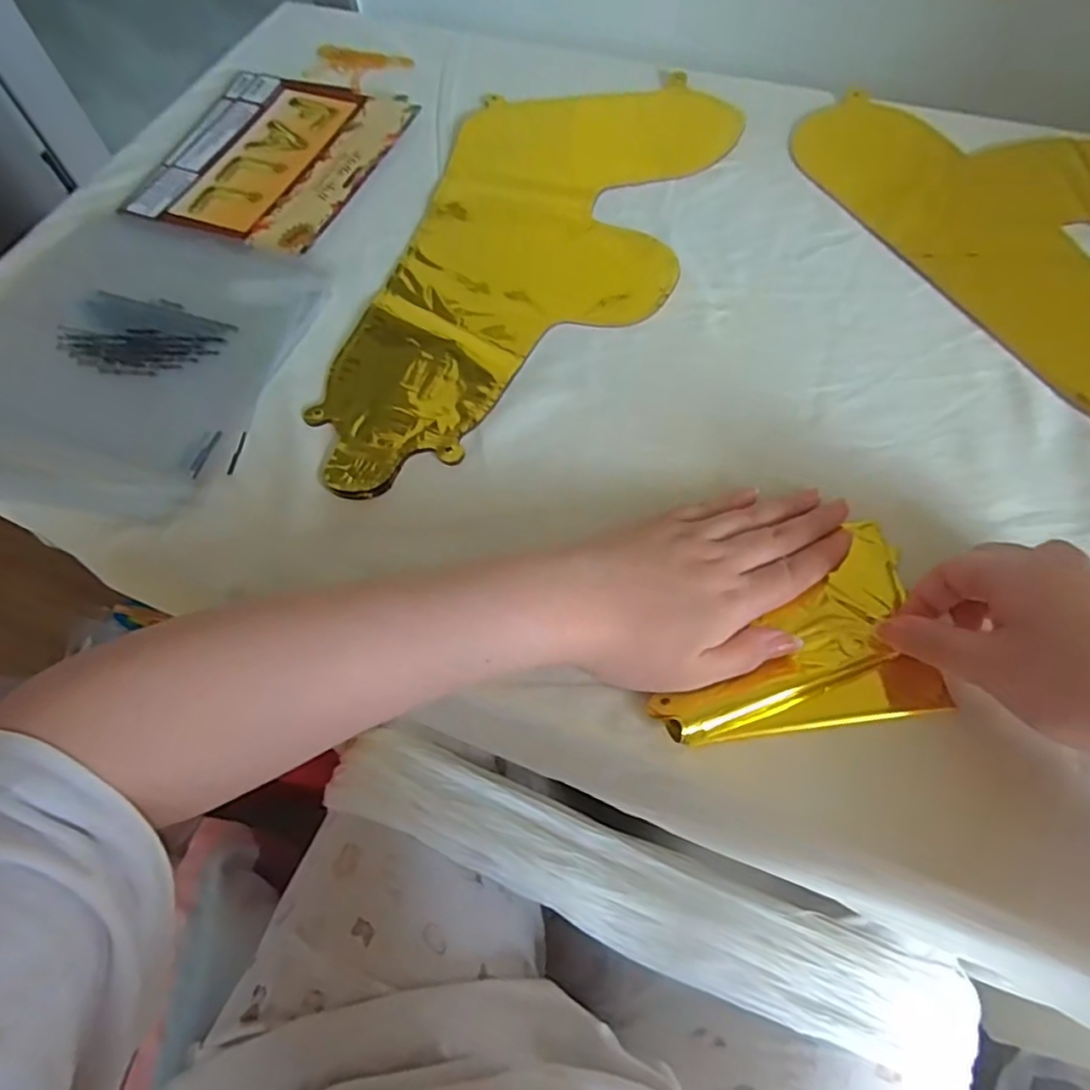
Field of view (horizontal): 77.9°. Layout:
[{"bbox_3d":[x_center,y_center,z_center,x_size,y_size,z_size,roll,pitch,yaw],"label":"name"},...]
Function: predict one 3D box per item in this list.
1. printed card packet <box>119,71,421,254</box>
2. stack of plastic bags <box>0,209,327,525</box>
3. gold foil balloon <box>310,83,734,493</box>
[{"bbox_3d":[-0.219,-0.315,0.544,0.176,0.006,0.193,17,64,12],"label":"printed card packet"},{"bbox_3d":[-0.289,-0.128,0.445,0.241,0.011,0.240,13,63,10],"label":"stack of plastic bags"},{"bbox_3d":[-0.011,-0.206,0.481,0.198,0.009,0.430,18,64,12],"label":"gold foil balloon"}]

